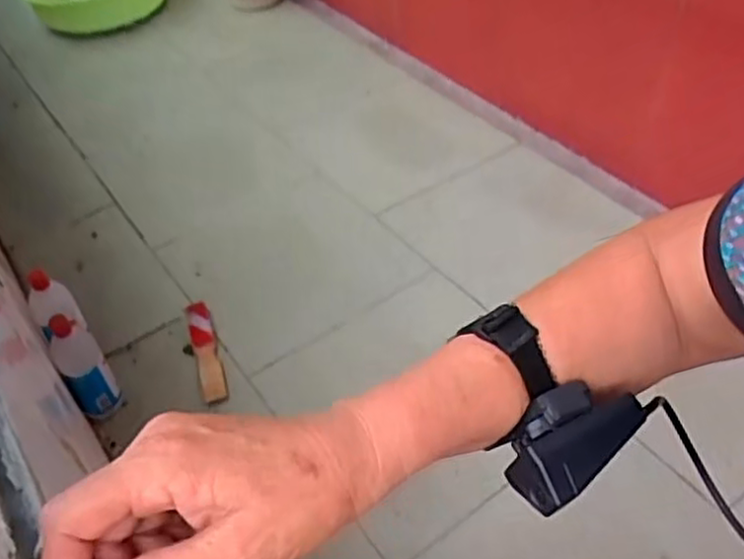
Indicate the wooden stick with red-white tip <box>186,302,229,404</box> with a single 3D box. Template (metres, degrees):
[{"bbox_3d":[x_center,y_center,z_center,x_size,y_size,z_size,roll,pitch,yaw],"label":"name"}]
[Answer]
[{"bbox_3d":[-0.277,0.111,1.166,0.039,0.015,0.216,-17,44,-11],"label":"wooden stick with red-white tip"}]

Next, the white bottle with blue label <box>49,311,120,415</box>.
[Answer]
[{"bbox_3d":[-0.426,0.125,1.032,0.064,0.172,0.078,-31,48,-24],"label":"white bottle with blue label"}]

